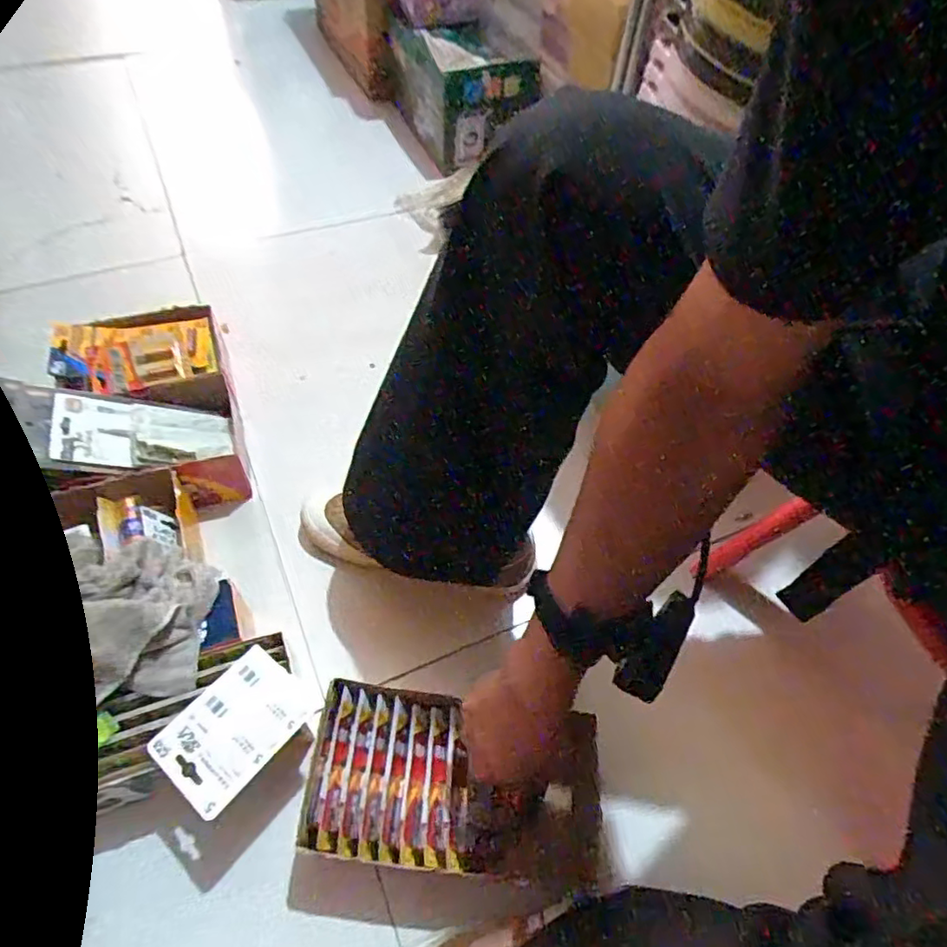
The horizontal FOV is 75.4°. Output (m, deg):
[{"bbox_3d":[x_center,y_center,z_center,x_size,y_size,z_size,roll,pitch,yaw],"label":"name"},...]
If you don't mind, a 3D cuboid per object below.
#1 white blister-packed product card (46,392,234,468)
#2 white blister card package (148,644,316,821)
[{"bbox_3d":[-0.377,-0.047,0.703,0.181,0.027,0.089,3,54,-24],"label":"white blister-packed product card"},{"bbox_3d":[-0.206,0.216,0.525,0.088,0.009,0.116,34,61,26],"label":"white blister card package"}]

